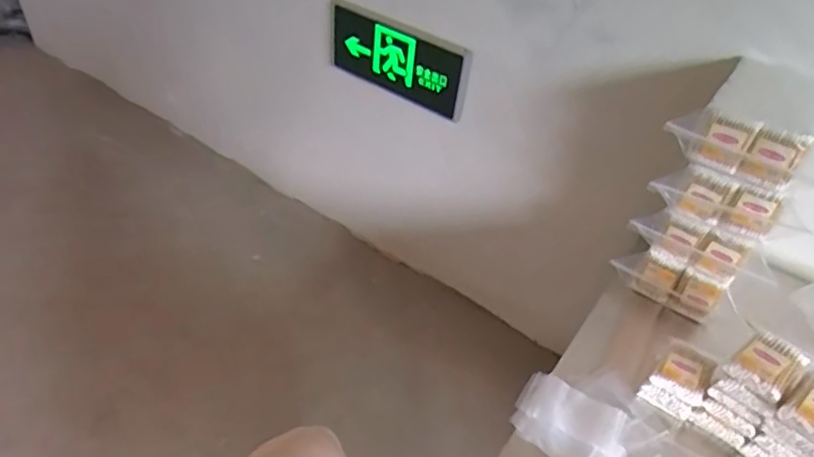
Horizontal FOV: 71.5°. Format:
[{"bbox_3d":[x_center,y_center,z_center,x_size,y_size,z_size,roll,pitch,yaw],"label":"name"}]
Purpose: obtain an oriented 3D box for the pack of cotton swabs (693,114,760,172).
[{"bbox_3d":[0.369,-0.098,0.658,0.050,0.062,0.011,30,46,25],"label":"pack of cotton swabs"}]

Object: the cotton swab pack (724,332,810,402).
[{"bbox_3d":[0.391,0.148,0.611,0.071,0.023,0.056,-25,49,-31],"label":"cotton swab pack"}]

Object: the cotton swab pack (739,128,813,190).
[{"bbox_3d":[0.420,-0.081,0.647,0.053,0.065,0.015,25,44,21],"label":"cotton swab pack"}]

